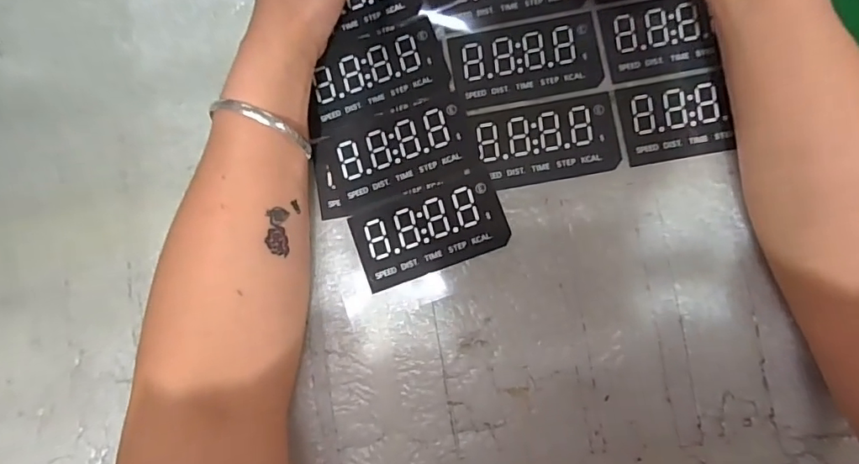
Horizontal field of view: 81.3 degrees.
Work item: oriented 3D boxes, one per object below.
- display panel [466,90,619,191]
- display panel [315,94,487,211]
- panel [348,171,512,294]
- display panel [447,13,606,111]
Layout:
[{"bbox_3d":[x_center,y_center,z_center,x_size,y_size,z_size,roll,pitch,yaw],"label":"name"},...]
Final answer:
[{"bbox_3d":[0.072,-0.056,0.306,0.085,0.004,0.048,-10,84,2],"label":"display panel"},{"bbox_3d":[-0.017,-0.050,0.311,0.090,0.004,0.047,-18,84,2],"label":"display panel"},{"bbox_3d":[0.001,-0.001,0.305,0.091,0.004,0.048,-19,84,1],"label":"panel"},{"bbox_3d":[0.060,-0.106,0.312,0.091,0.004,0.048,-10,84,2],"label":"display panel"}]

